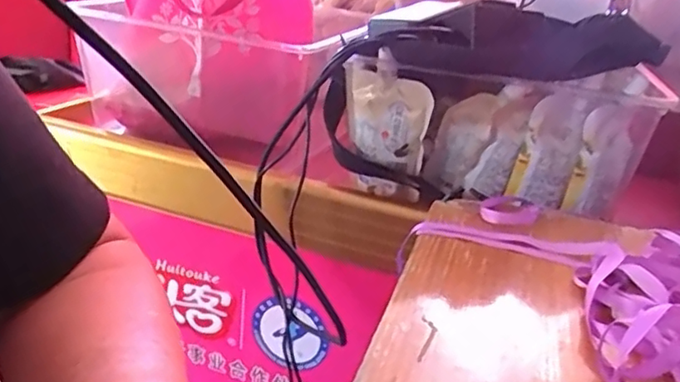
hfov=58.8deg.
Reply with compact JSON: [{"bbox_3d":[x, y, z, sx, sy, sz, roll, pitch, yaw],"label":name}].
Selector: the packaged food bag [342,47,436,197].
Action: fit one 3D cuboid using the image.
[{"bbox_3d":[0.043,-0.063,0.589,0.090,0.135,0.027,17,25,23],"label":"packaged food bag"}]

